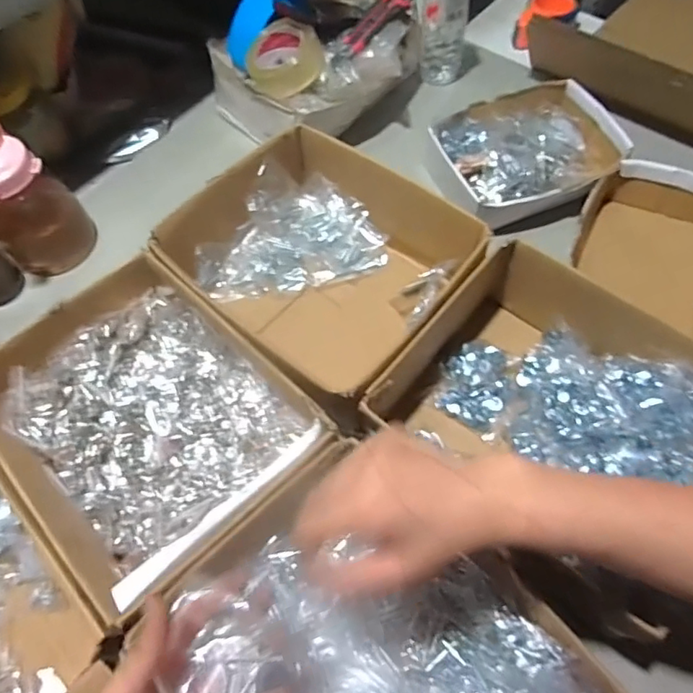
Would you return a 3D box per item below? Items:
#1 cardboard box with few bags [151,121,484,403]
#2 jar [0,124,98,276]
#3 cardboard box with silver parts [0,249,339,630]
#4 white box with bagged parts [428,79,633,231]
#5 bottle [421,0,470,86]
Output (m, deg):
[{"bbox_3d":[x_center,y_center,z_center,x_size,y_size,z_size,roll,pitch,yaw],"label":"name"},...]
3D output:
[{"bbox_3d":[-0.029,-0.100,0.668,0.302,0.126,0.279,38,70,21],"label":"cardboard box with few bags"},{"bbox_3d":[-0.424,-0.190,0.693,0.116,0.198,0.098,-42,67,-17],"label":"jar"},{"bbox_3d":[-0.205,0.078,0.561,0.312,0.099,0.242,41,72,22],"label":"cardboard box with silver parts"},{"bbox_3d":[0.254,-0.273,0.765,0.251,0.061,0.213,-20,63,-7],"label":"white box with bagged parts"},{"bbox_3d":[0.147,-0.500,0.812,0.075,0.221,0.064,8,63,8],"label":"bottle"}]

